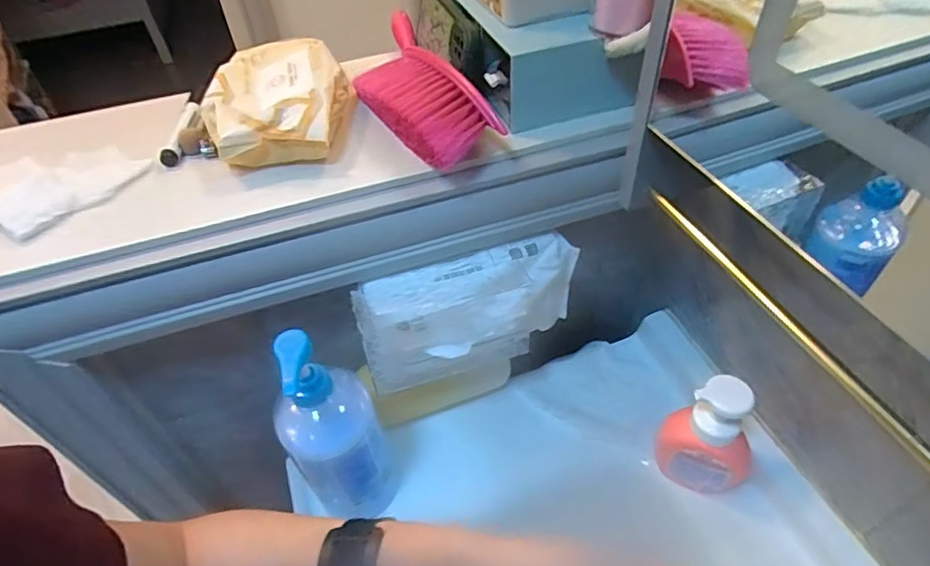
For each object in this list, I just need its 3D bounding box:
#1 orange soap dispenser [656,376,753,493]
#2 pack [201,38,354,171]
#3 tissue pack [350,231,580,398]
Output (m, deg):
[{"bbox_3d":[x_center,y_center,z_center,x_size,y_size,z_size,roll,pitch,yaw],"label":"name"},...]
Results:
[{"bbox_3d":[0.242,0.150,0.552,0.092,0.139,0.060,28,54,27],"label":"orange soap dispenser"},{"bbox_3d":[-0.188,-0.185,0.568,0.141,0.053,0.212,-10,46,-6],"label":"pack"},{"bbox_3d":[0.007,0.030,0.574,0.225,0.101,0.058,-16,47,-11],"label":"tissue pack"}]

